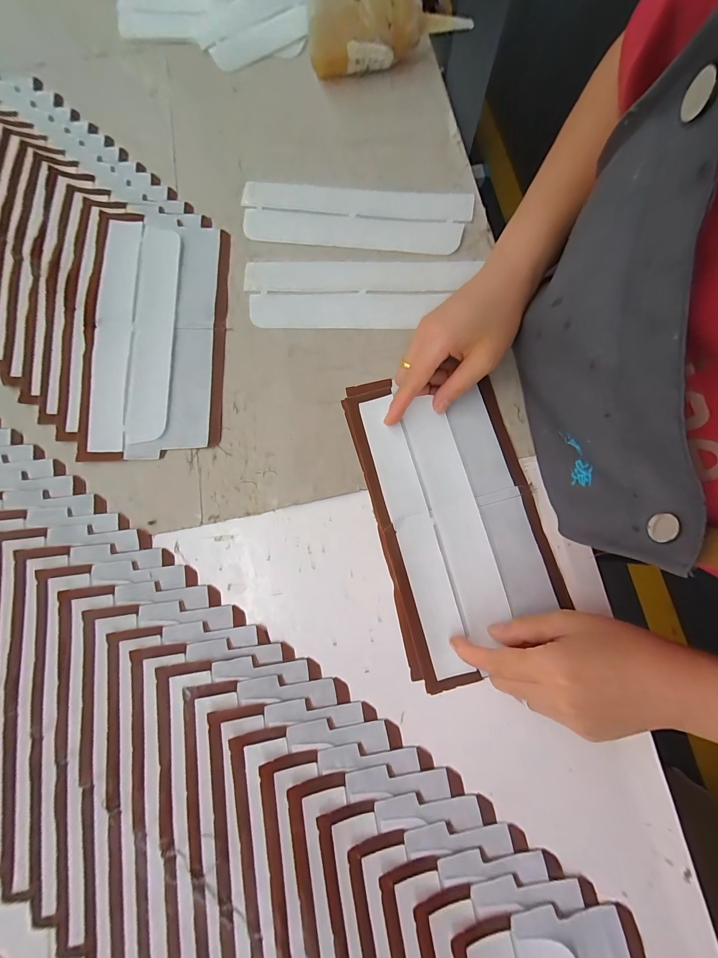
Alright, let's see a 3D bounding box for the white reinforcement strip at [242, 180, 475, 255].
[{"bbox_3d":[-0.006,-0.258,0.332,0.220,0.004,0.073,8,82,5],"label":"white reinforcement strip"}]

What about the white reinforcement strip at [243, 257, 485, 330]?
[{"bbox_3d":[-0.003,-0.176,0.321,0.209,0.006,0.072,1,83,3],"label":"white reinforcement strip"}]

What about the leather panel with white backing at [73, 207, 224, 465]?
[{"bbox_3d":[-0.190,-0.140,0.315,0.123,0.010,0.242,-1,79,1],"label":"leather panel with white backing"}]

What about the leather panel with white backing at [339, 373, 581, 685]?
[{"bbox_3d":[0.077,0.026,0.276,0.127,0.011,0.243,-14,80,2],"label":"leather panel with white backing"}]

